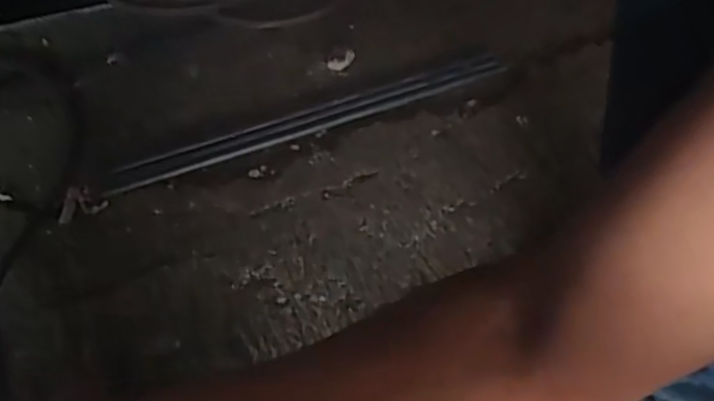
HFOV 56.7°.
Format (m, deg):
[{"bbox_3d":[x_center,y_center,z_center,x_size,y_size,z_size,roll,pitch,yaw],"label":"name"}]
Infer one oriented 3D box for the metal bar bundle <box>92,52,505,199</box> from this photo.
[{"bbox_3d":[-0.052,-0.097,0.779,0.495,0.016,0.045,-20,53,-15],"label":"metal bar bundle"}]

